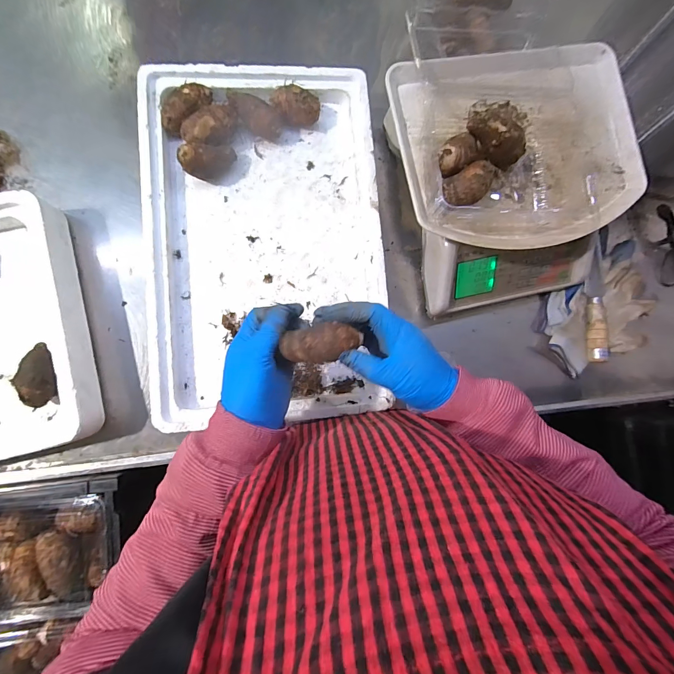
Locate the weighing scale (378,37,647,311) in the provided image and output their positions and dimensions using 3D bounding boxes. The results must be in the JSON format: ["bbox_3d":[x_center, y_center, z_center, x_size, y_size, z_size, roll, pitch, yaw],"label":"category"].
[{"bbox_3d":[0.223,-0.195,0.440,0.300,0.162,0.272,-12,85,-6],"label":"weighing scale"}]

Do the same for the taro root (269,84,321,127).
[{"bbox_3d":[-0.057,-0.312,0.465,0.066,0.044,0.046,-1,84,-5],"label":"taro root"}]

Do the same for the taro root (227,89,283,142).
[{"bbox_3d":[-0.109,-0.296,0.457,0.034,0.039,0.077,-44,89,-8],"label":"taro root"}]

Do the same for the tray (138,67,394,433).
[{"bbox_3d":[-0.088,-0.127,0.447,0.300,0.050,0.469,-4,84,-6],"label":"tray"}]

